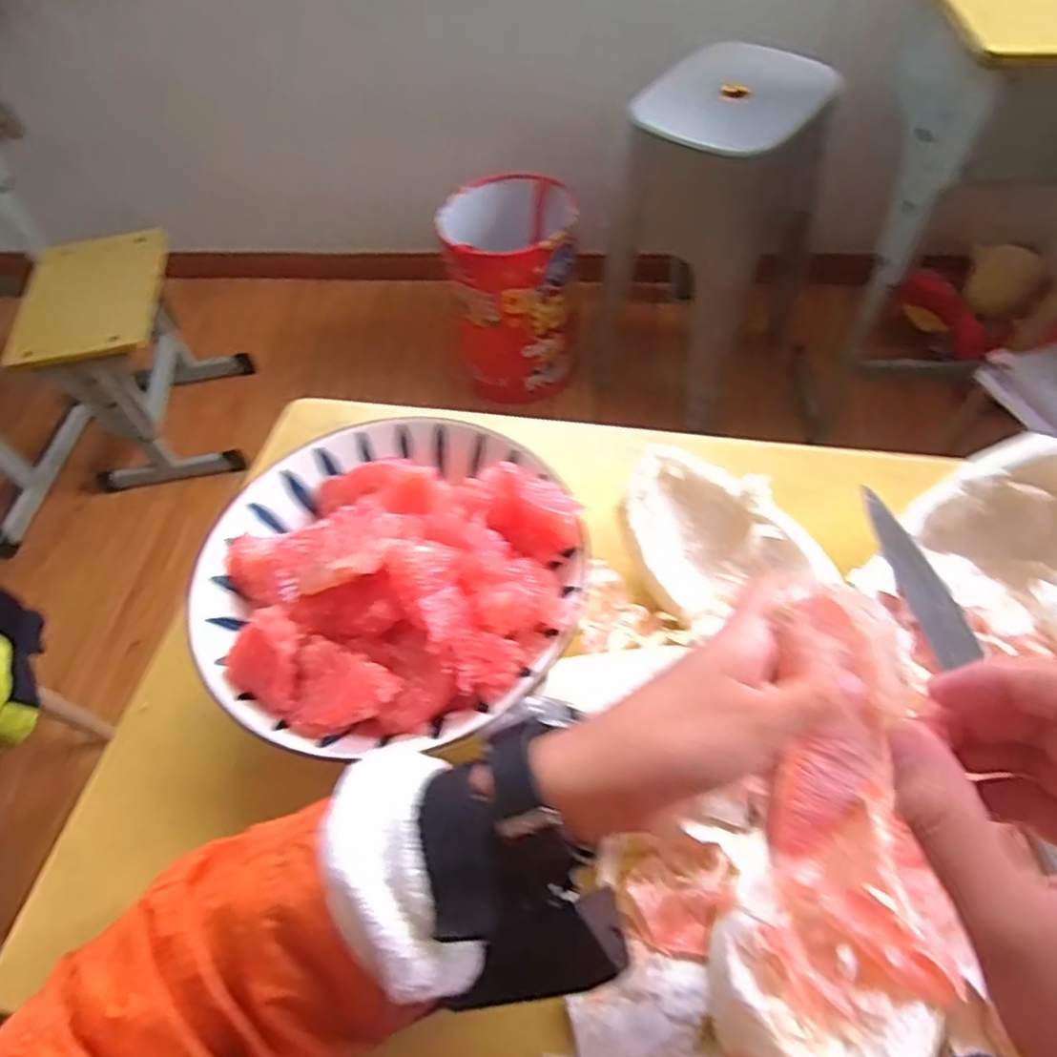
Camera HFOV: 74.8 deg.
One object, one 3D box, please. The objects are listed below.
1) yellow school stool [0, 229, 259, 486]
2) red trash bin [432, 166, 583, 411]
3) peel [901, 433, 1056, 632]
[{"bbox_3d":[-0.788,-0.334,1.402,0.314,0.360,0.318,-16,58,-6],"label":"yellow school stool"},{"bbox_3d":[-0.028,-0.489,1.447,0.250,0.358,0.258,-3,58,2],"label":"red trash bin"},{"bbox_3d":[0.265,0.000,0.364,0.096,0.046,0.091,-29,61,-13],"label":"peel"}]

